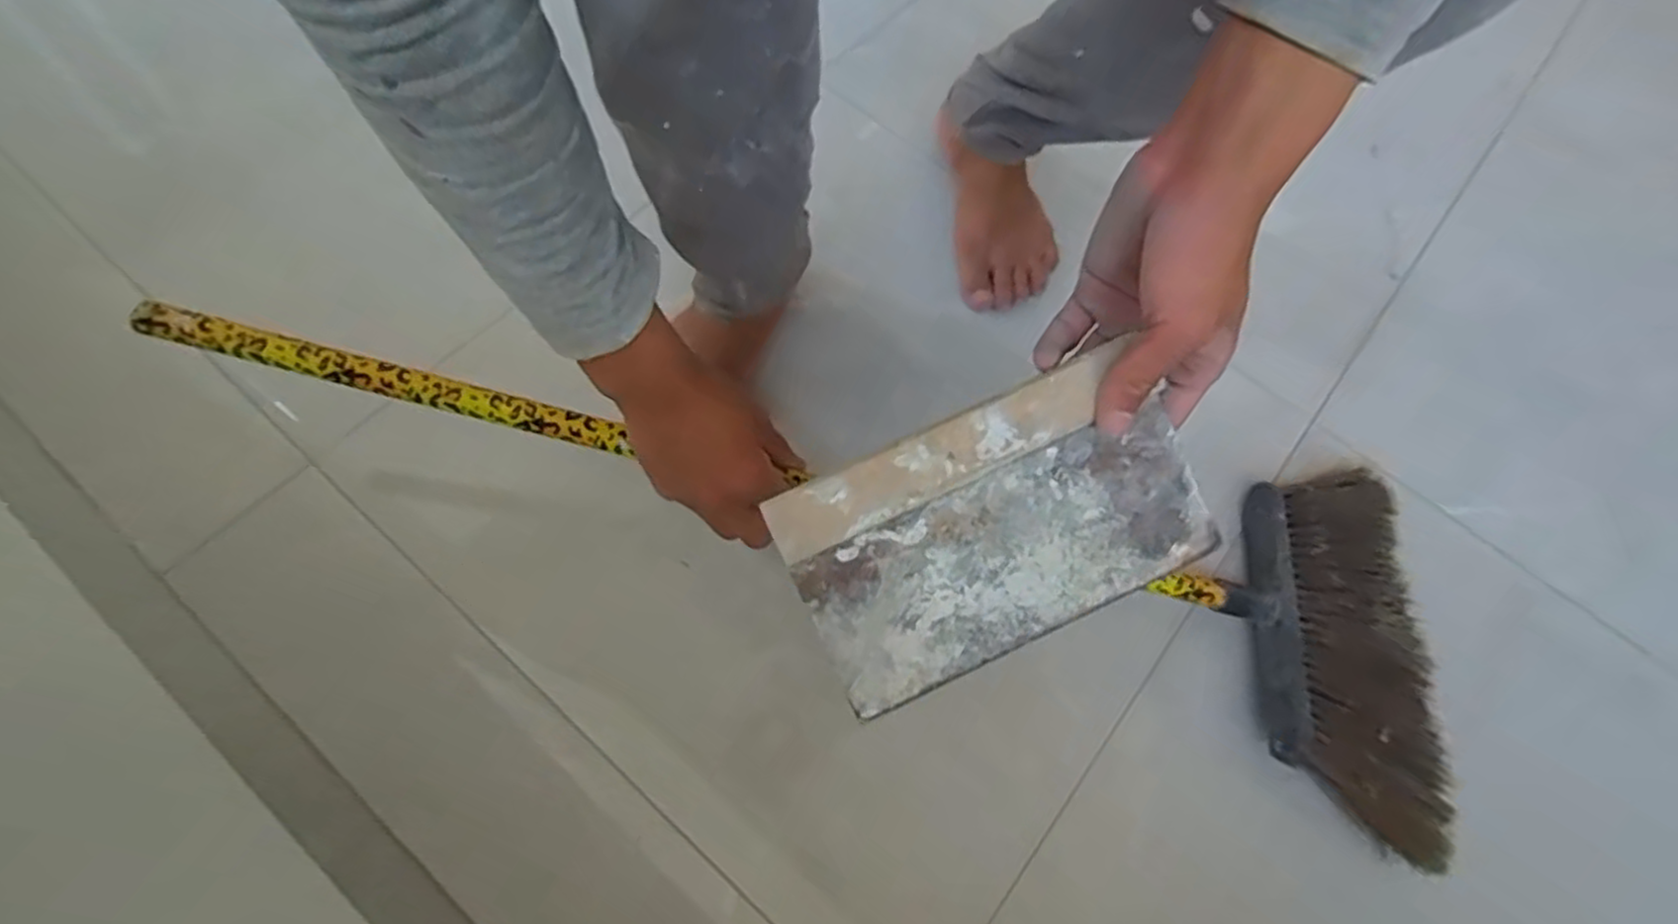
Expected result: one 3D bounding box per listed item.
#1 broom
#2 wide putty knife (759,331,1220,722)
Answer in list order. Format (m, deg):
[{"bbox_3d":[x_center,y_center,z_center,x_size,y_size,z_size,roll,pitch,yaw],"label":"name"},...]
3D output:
[{"bbox_3d":[0.015,0.012,0.514,0.892,0.061,0.273,17,71,-6],"label":"broom"},{"bbox_3d":[0.075,0.030,0.347,0.191,0.007,0.112,-25,97,-7],"label":"wide putty knife"}]

